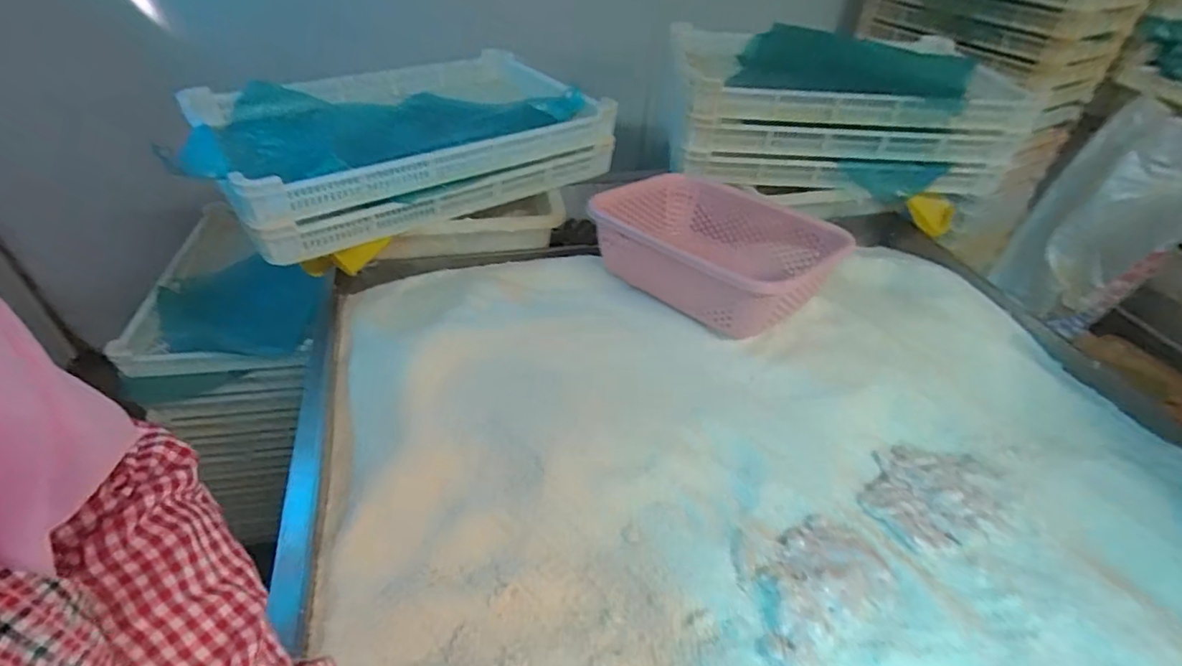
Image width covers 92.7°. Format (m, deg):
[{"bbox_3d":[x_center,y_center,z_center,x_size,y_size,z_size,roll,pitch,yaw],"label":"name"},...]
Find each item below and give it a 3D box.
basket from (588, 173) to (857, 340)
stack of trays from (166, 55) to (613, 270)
[{"bbox_3d":[0.151,-0.098,0.703,0.268,0.117,0.184,26,45,24],"label":"basket"},{"bbox_3d":[-0.218,-0.222,0.693,0.432,0.136,0.236,-21,46,-26],"label":"stack of trays"}]

